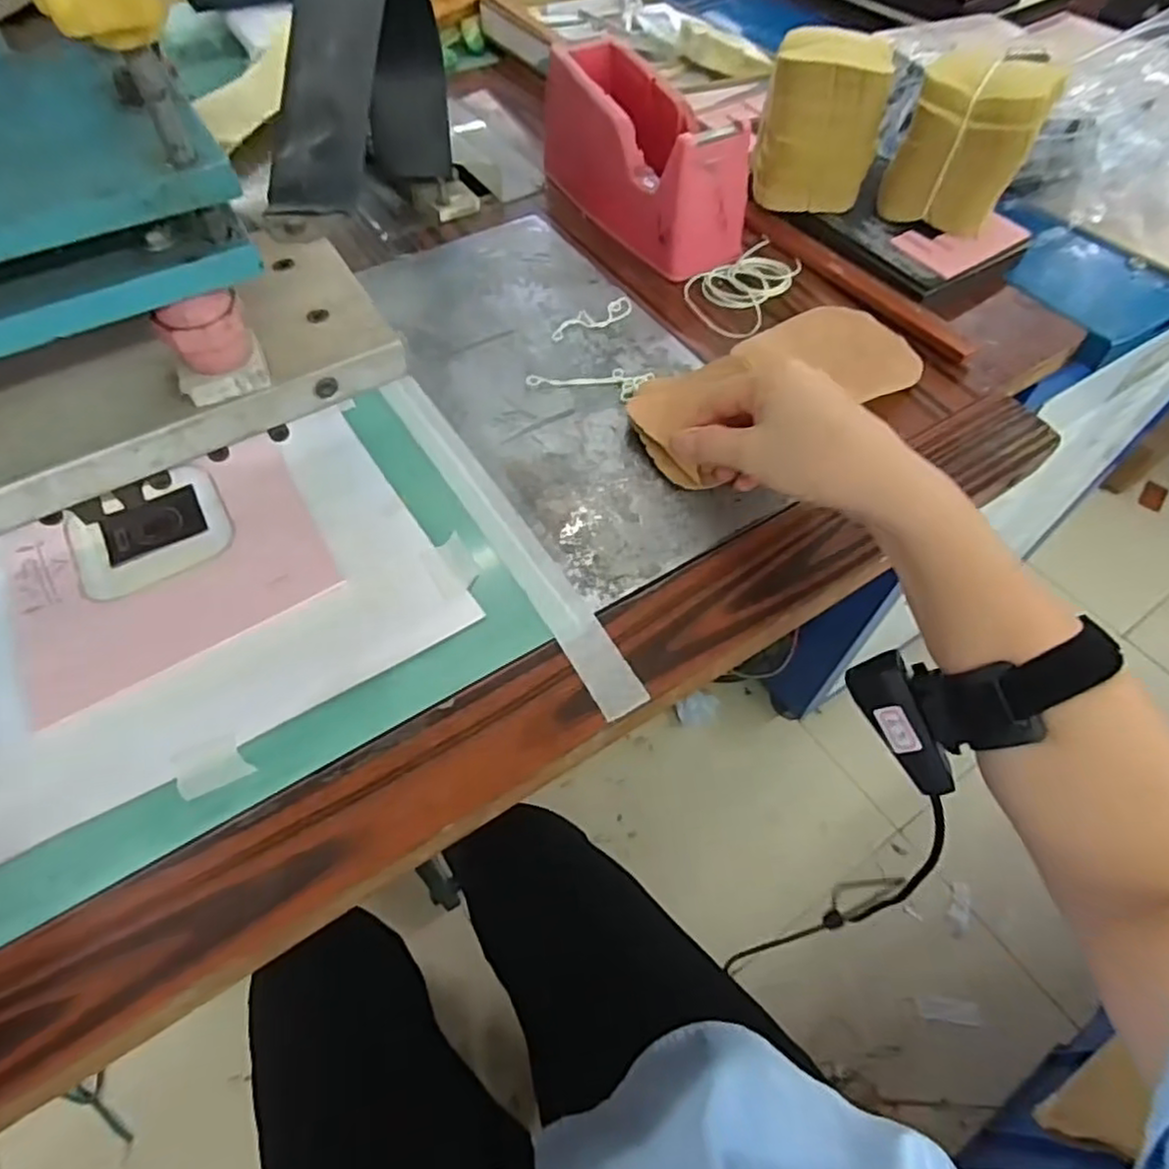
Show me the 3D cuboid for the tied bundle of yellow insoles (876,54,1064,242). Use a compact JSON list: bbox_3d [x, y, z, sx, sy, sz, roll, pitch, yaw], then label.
[{"bbox_3d":[0.266,-0.302,0.486,0.085,0.109,0.054,31,62,18],"label":"tied bundle of yellow insoles"}]

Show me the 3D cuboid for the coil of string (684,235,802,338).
[{"bbox_3d":[0.124,-0.223,0.514,0.115,0.005,0.072,-37,65,-22],"label":"coil of string"}]

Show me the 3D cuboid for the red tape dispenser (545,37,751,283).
[{"bbox_3d":[0.042,-0.333,0.530,0.073,0.089,0.192,-25,61,-16],"label":"red tape dispenser"}]

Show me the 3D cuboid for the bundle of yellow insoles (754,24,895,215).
[{"bbox_3d":[0.179,-0.349,0.522,0.087,0.104,0.073,15,58,9],"label":"bundle of yellow insoles"}]

